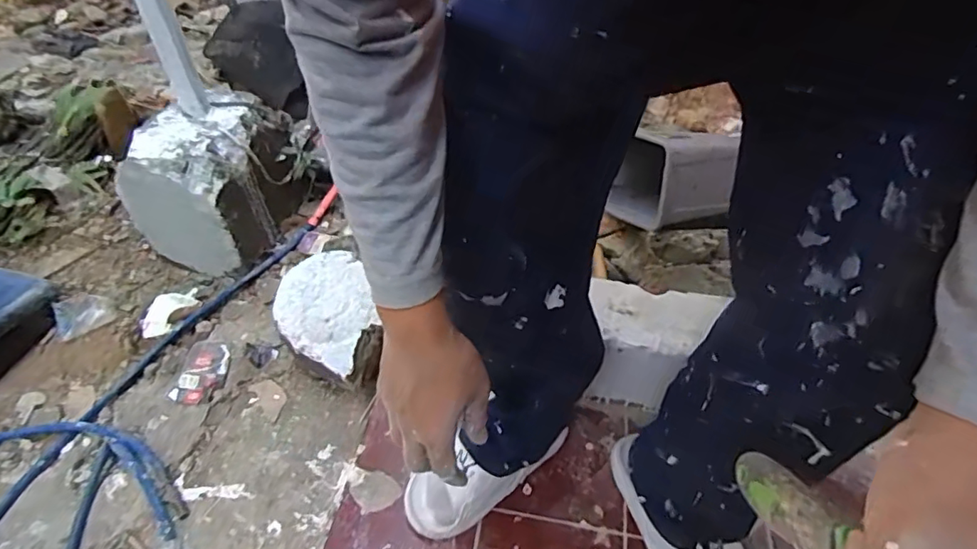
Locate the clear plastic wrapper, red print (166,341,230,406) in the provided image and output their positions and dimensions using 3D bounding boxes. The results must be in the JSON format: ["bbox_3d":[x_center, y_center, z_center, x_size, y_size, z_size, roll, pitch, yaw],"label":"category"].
[{"bbox_3d":[-0.494,0.167,0.959,0.076,0.019,0.114,5,48,1],"label":"clear plastic wrapper, red print"}]

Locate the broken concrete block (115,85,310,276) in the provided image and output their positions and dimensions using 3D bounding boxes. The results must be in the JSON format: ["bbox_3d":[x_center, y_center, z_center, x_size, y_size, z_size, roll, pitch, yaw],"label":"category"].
[{"bbox_3d":[-0.509,-0.174,1.111,0.229,0.260,0.309,-1,48,-5],"label":"broken concrete block"}]

